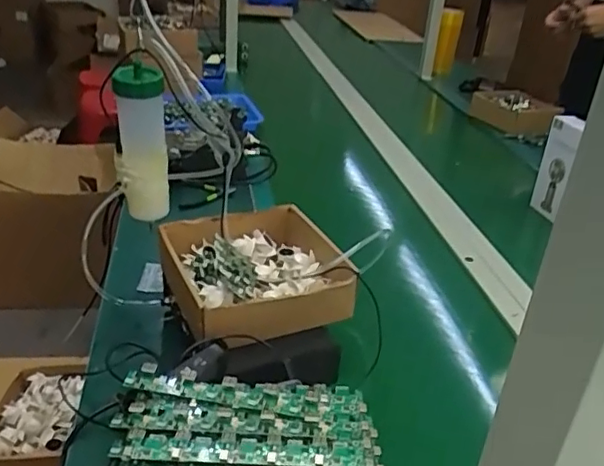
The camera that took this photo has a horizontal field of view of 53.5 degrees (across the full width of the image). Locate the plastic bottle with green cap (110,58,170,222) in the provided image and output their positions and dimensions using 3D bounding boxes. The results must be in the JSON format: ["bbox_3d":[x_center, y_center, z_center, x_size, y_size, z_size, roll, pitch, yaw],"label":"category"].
[{"bbox_3d":[-0.202,-0.110,0.751,0.062,0.185,0.058,-5,30,-18],"label":"plastic bottle with green cap"}]

